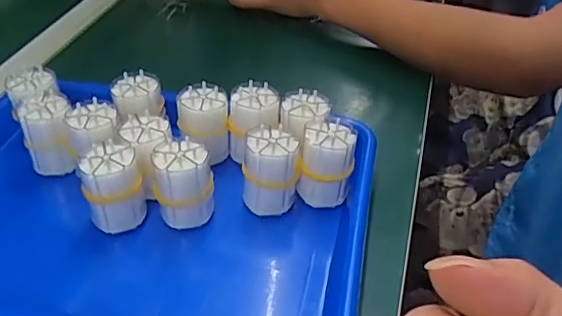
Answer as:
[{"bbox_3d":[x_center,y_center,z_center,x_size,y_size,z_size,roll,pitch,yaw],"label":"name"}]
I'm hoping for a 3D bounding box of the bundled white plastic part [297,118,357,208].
[{"bbox_3d":[0.035,0.008,0.423,0.037,0.065,0.036,10,41,13],"label":"bundled white plastic part"}]

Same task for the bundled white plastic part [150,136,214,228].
[{"bbox_3d":[-0.069,0.019,0.400,0.039,0.057,0.034,-6,40,-6],"label":"bundled white plastic part"}]

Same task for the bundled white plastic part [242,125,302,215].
[{"bbox_3d":[-0.006,0.012,0.415,0.039,0.065,0.035,4,40,7],"label":"bundled white plastic part"}]

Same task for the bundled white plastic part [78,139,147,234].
[{"bbox_3d":[-0.117,0.022,0.396,0.037,0.058,0.034,-13,41,-13],"label":"bundled white plastic part"}]

